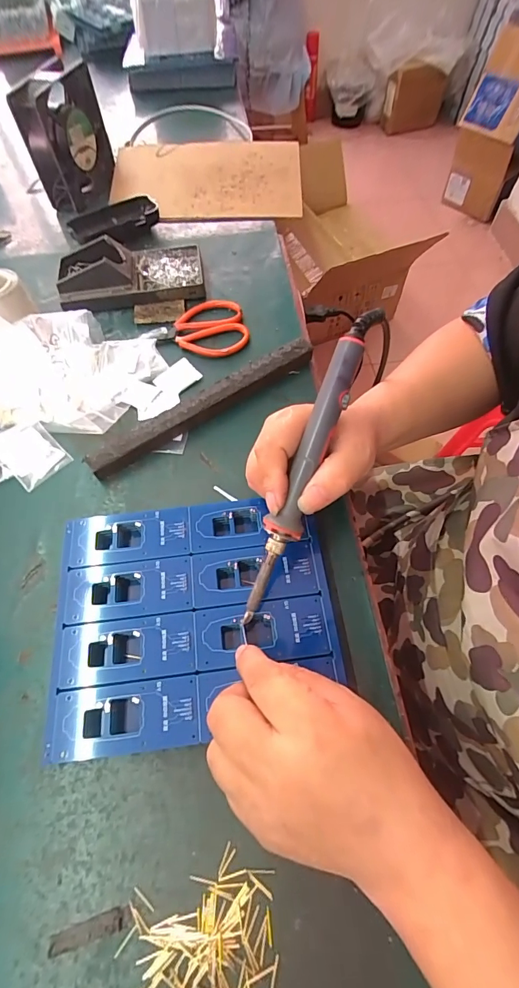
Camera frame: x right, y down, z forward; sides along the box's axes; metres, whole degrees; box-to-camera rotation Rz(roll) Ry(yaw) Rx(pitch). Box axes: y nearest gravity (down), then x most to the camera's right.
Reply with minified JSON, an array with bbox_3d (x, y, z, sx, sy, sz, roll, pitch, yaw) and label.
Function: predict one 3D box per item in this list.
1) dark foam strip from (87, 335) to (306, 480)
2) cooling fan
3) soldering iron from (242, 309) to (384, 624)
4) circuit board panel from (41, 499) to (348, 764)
[{"bbox_3d":[-0.049,-0.083,0.384,0.236,0.020,0.022,-33,67,-15],"label":"dark foam strip"},{"bbox_3d":[-0.243,-0.458,0.535,0.050,0.134,0.125,23,63,20],"label":"cooling fan"},{"bbox_3d":[0.032,-0.019,0.274,0.021,0.019,0.222,22,94,11],"label":"soldering iron"},{"bbox_3d":[-0.044,0.084,0.294,0.192,0.013,0.159,-6,63,-3],"label":"circuit board panel"}]

